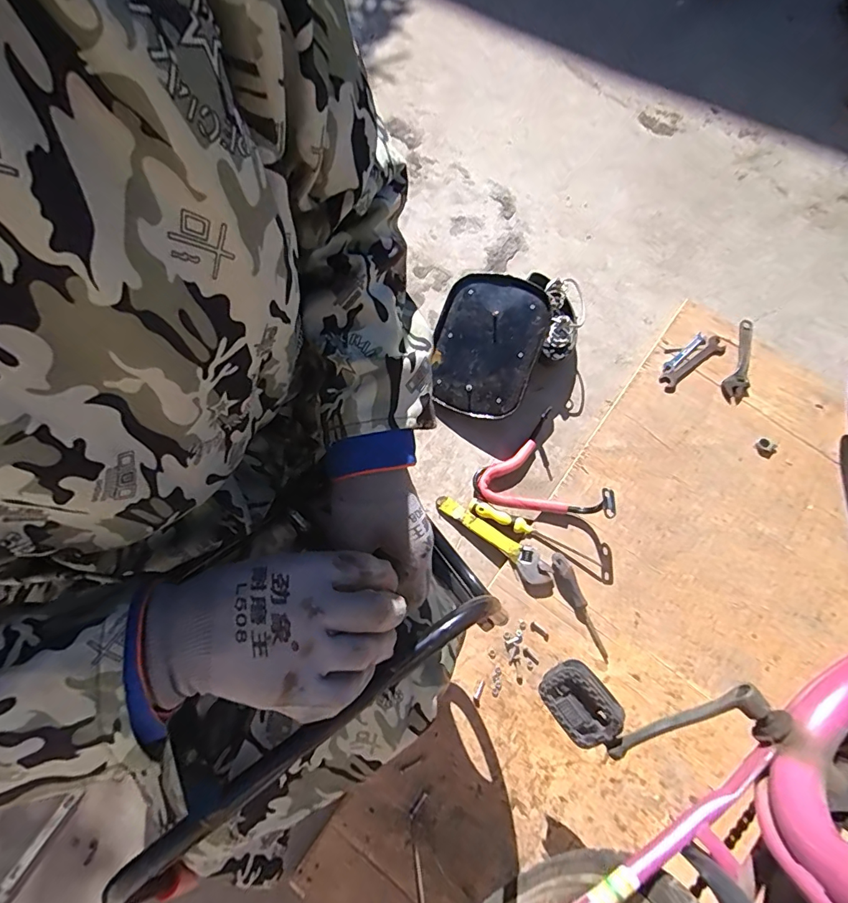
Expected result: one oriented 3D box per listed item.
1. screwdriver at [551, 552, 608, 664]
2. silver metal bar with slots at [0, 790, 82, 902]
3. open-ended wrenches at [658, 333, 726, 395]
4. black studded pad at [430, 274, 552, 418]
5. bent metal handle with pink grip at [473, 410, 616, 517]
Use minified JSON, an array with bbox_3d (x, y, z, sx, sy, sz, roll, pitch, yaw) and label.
[{"bbox_3d":[0.266,0.269,0.789,0.036,0.023,0.186,-17,72,-7],"label":"screwdriver"},{"bbox_3d":[-0.577,0.585,0.680,0.022,0.011,0.155,31,73,10],"label":"silver metal bar with slots"},{"bbox_3d":[0.555,-0.195,0.959,0.172,0.007,0.069,-35,75,-12],"label":"open-ended wrenches"},{"bbox_3d":[0.128,-0.207,0.899,0.192,0.035,0.270,17,92,17],"label":"black studded pad"},{"bbox_3d":[0.209,0.060,0.832,0.197,0.074,0.222,-27,73,-10],"label":"bent metal handle with pink grip"}]

